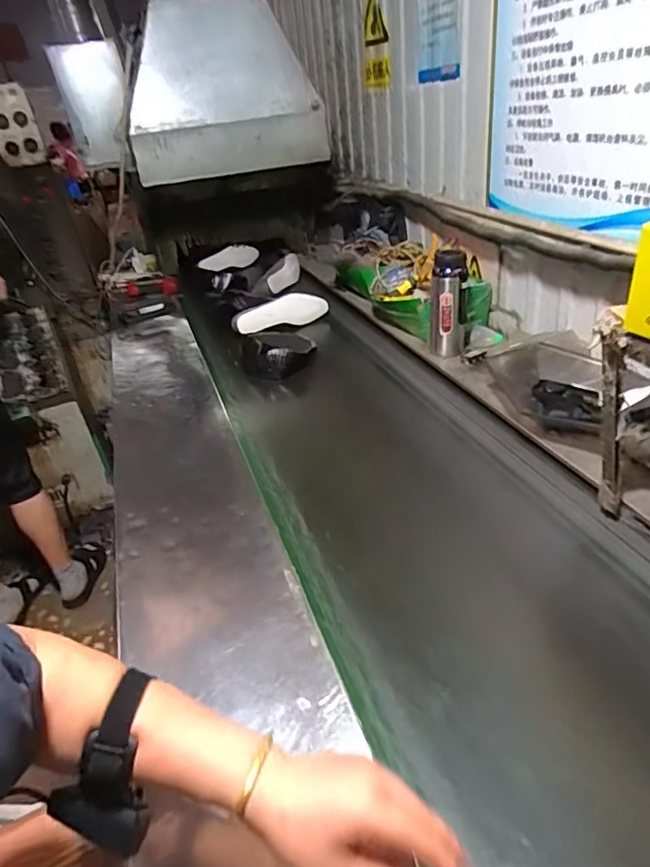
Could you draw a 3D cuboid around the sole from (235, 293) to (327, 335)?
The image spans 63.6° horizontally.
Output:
[{"bbox_3d":[-0.121,-0.336,1.459,0.264,0.081,0.049,-22,36,-21],"label":"sole"}]

